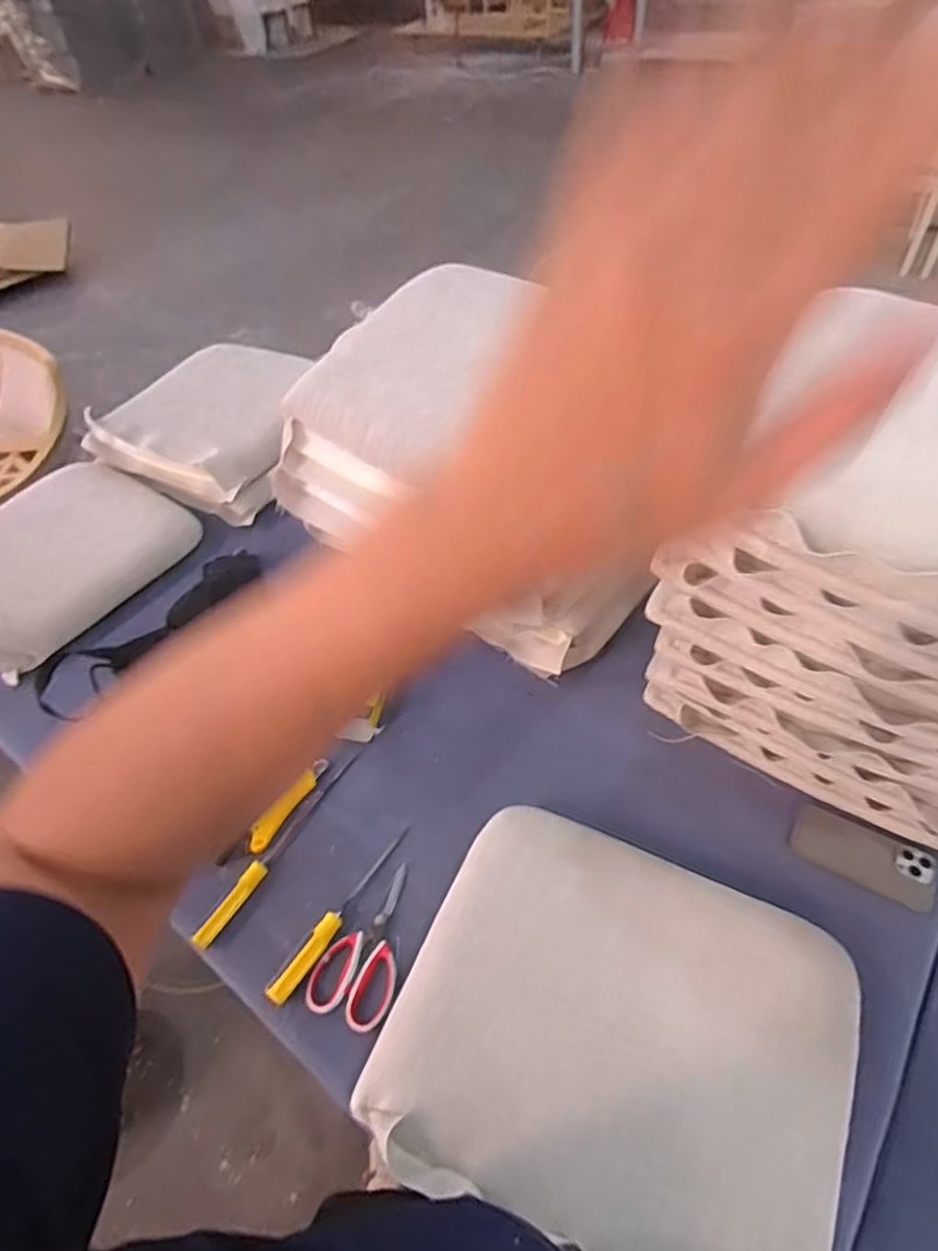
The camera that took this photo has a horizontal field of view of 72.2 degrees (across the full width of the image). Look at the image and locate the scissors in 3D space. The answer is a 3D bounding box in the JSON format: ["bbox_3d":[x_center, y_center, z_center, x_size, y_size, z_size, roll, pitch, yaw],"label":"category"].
[{"bbox_3d":[-0.122,0.399,0.812,0.096,0.020,0.183,14,54,15],"label":"scissors"}]

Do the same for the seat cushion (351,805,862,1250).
[{"bbox_3d":[0.153,0.423,0.672,0.437,0.094,0.382,19,56,19],"label":"seat cushion"}]

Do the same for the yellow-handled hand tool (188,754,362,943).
[{"bbox_3d":[-0.264,0.306,0.905,0.026,0.028,0.309,23,57,21],"label":"yellow-handled hand tool"}]

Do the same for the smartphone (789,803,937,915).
[{"bbox_3d":[0.507,0.295,0.826,0.162,0.010,0.077,21,63,24],"label":"smartphone"}]

